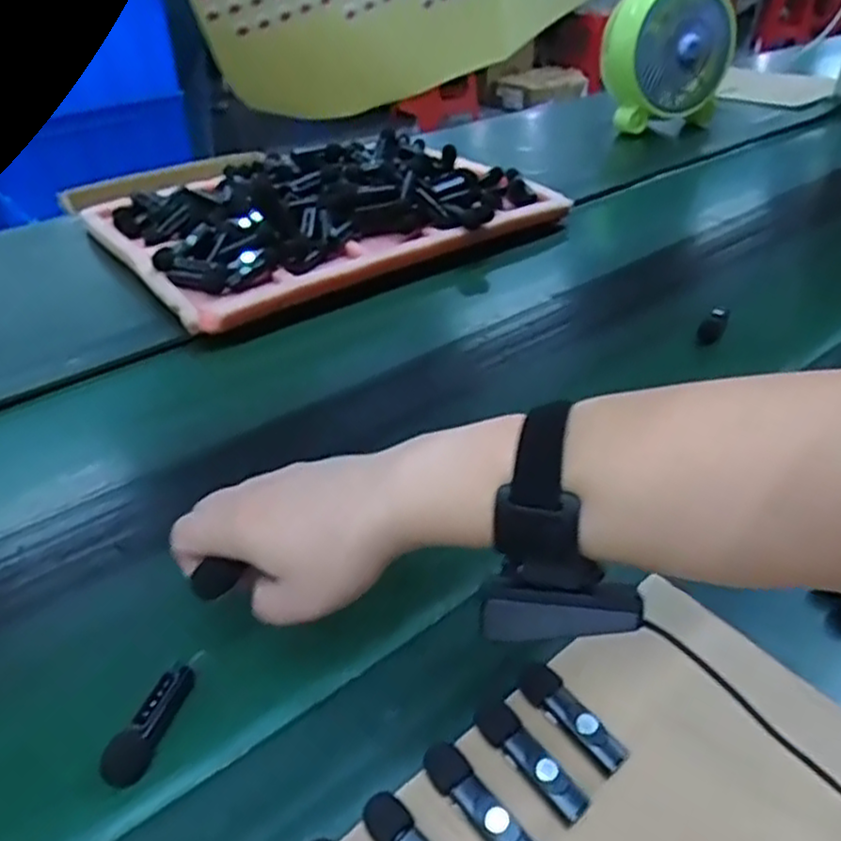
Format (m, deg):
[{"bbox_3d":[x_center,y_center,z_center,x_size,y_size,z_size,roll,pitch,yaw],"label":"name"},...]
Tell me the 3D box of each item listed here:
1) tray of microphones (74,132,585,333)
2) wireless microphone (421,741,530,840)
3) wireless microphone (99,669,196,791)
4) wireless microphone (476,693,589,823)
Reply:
[{"bbox_3d":[-0.111,-0.252,0.890,0.490,0.083,0.330,-26,43,-30],"label":"tray of microphones"},{"bbox_3d":[0.026,0.174,0.333,0.017,0.014,0.064,-29,45,-34],"label":"wireless microphone"},{"bbox_3d":[-0.136,0.153,0.375,0.017,0.024,0.066,9,37,13],"label":"wireless microphone"},{"bbox_3d":[0.051,0.161,0.352,0.017,0.015,0.066,-27,43,-31],"label":"wireless microphone"}]

